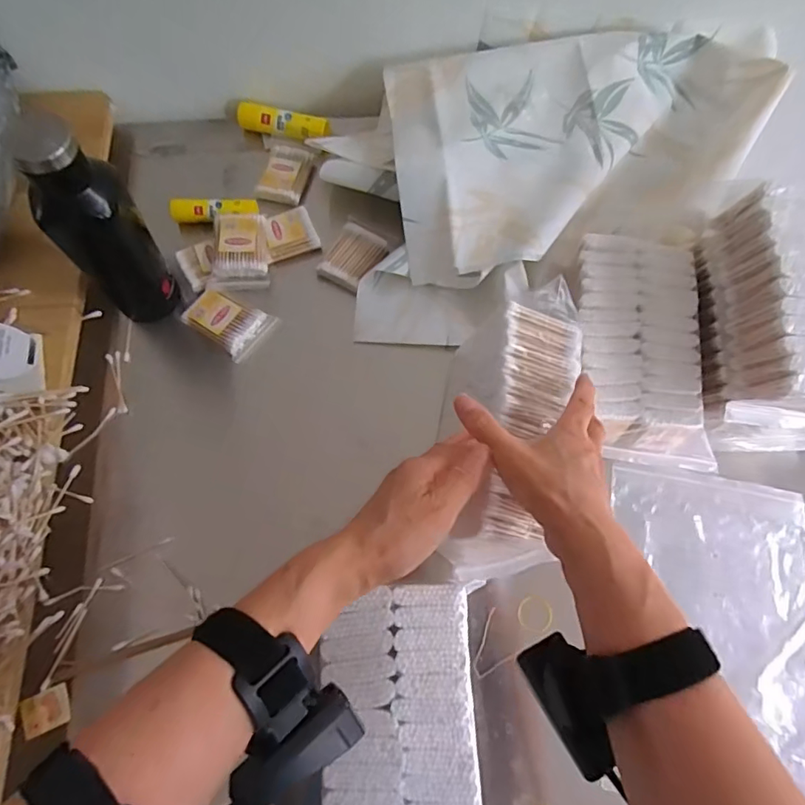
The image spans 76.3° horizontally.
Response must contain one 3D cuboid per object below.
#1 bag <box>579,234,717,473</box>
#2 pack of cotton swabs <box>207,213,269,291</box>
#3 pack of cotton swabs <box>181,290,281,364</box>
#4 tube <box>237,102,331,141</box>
[{"bbox_3d":[0.231,-0.050,0.520,0.131,0.081,0.231,0,69,-1],"label":"bag"},{"bbox_3d":[-0.180,-0.171,0.566,0.061,0.017,0.090,0,69,-1],"label":"pack of cotton swabs"},{"bbox_3d":[-0.189,-0.091,0.558,0.081,0.017,0.062,36,72,12],"label":"pack of cotton swabs"},{"bbox_3d":[-0.148,-0.346,0.632,0.113,0.022,0.027,9,69,3],"label":"tube"}]

